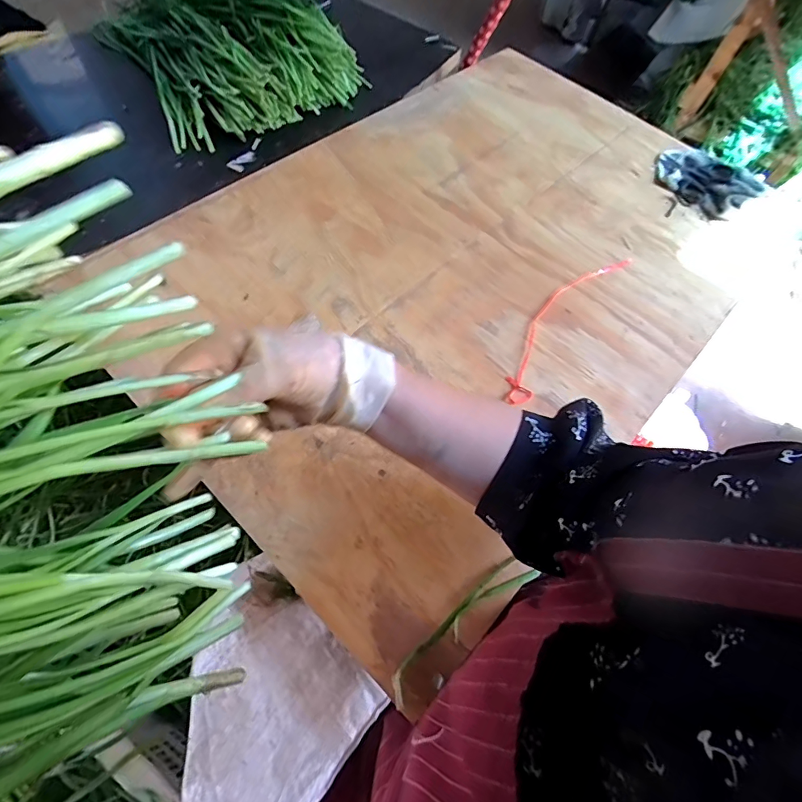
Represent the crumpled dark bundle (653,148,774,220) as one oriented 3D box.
[{"bbox_3d":[0.469,-0.348,0.703,0.094,0.039,0.162,-27,65,-19],"label":"crumpled dark bundle"}]

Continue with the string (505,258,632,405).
[{"bbox_3d":[0.203,-0.108,0.564,0.055,0.008,0.308,36,64,14],"label":"string"}]

